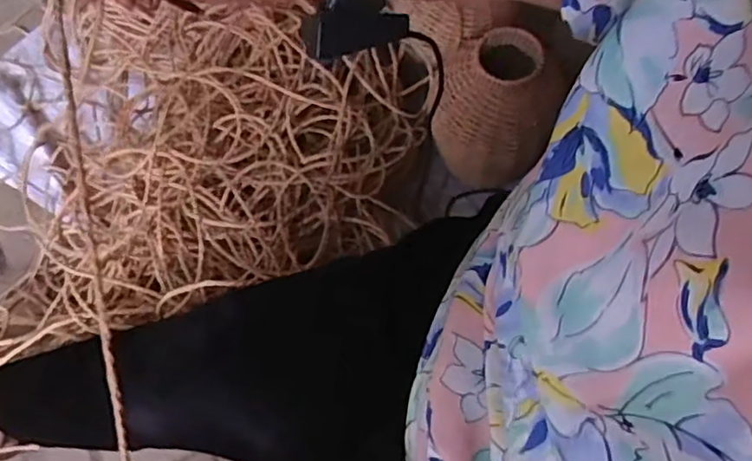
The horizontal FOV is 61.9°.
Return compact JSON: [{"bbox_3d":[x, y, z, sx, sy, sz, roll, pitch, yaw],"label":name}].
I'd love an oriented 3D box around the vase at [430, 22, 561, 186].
[{"bbox_3d":[0.160,-0.159,0.855,0.167,0.195,0.152,17,73,5],"label":"vase"}]

